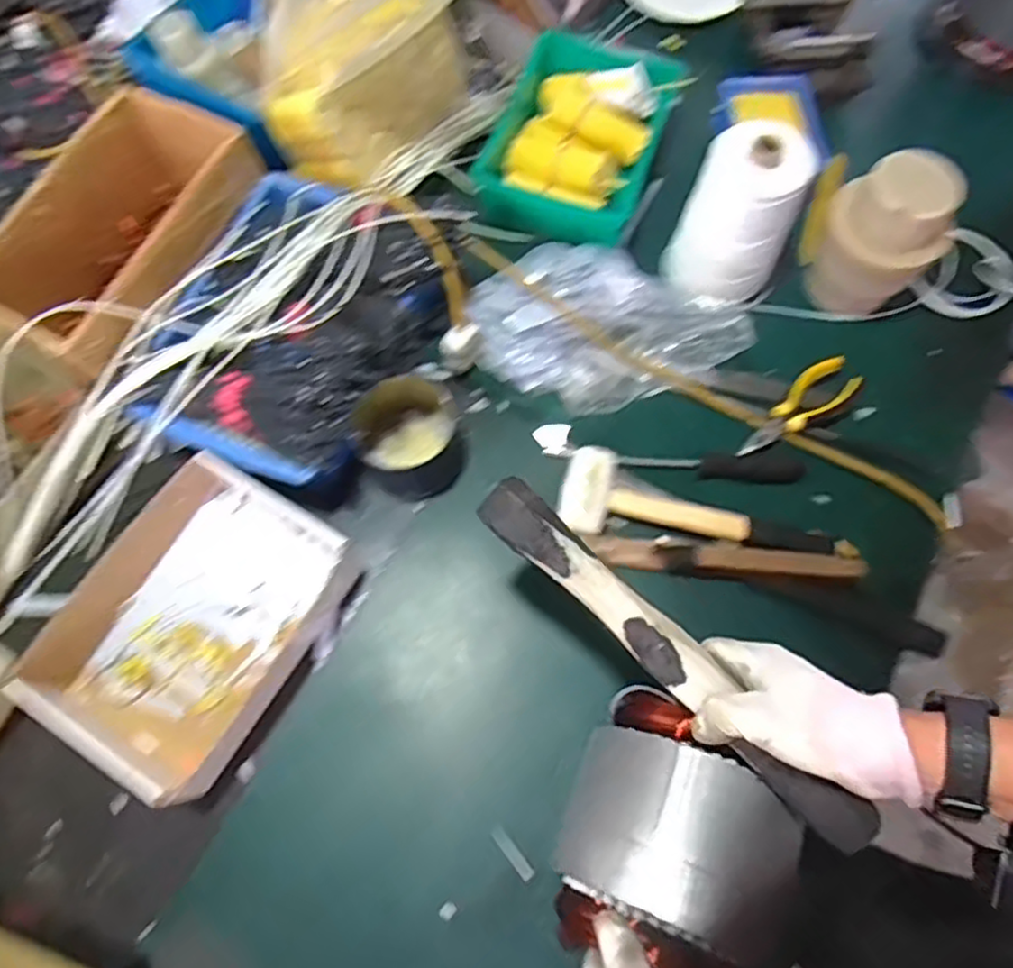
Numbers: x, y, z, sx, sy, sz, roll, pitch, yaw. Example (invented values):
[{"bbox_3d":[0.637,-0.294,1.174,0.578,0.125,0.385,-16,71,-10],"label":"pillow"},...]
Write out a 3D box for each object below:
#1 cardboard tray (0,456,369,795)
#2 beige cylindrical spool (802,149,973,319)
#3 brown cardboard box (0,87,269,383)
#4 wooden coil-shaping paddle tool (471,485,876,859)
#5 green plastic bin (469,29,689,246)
[{"bbox_3d":[-0.270,0.120,0.608,0.190,0.072,0.253,32,73,12],"label":"cardboard tray"},{"bbox_3d":[0.379,-0.243,0.706,0.099,0.169,0.097,-28,71,-9],"label":"beige cylindrical spool"},{"bbox_3d":[-0.375,-0.234,0.706,0.172,0.139,0.290,22,71,9],"label":"brown cardboard box"},{"bbox_3d":[0.106,0.111,0.461,0.038,0.023,0.317,-43,75,-14],"label":"wooden coil-shaping paddle tool"},{"bbox_3d":[0.083,-0.398,0.796,0.184,0.058,0.256,21,71,8],"label":"green plastic bin"}]

